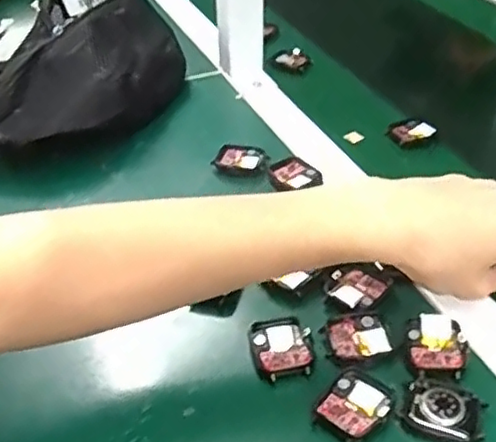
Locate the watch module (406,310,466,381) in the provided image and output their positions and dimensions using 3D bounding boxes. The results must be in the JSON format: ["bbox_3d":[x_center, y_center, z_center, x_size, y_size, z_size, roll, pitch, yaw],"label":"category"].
[{"bbox_3d":[0.120,0.077,0.414,0.034,0.007,0.045,2,38,4],"label":"watch module"}]

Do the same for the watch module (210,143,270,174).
[{"bbox_3d":[-0.005,-0.057,0.594,0.050,0.011,0.033,6,39,10],"label":"watch module"}]

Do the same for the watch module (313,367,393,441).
[{"bbox_3d":[0.064,0.106,0.381,0.036,0.006,0.044,25,45,29],"label":"watch module"}]

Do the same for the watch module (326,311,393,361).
[{"bbox_3d":[0.071,0.074,0.422,0.038,0.004,0.035,-9,39,-10],"label":"watch module"}]

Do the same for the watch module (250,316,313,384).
[{"bbox_3d":[0.021,0.080,0.417,0.036,0.004,0.044,-8,39,-9],"label":"watch module"}]

